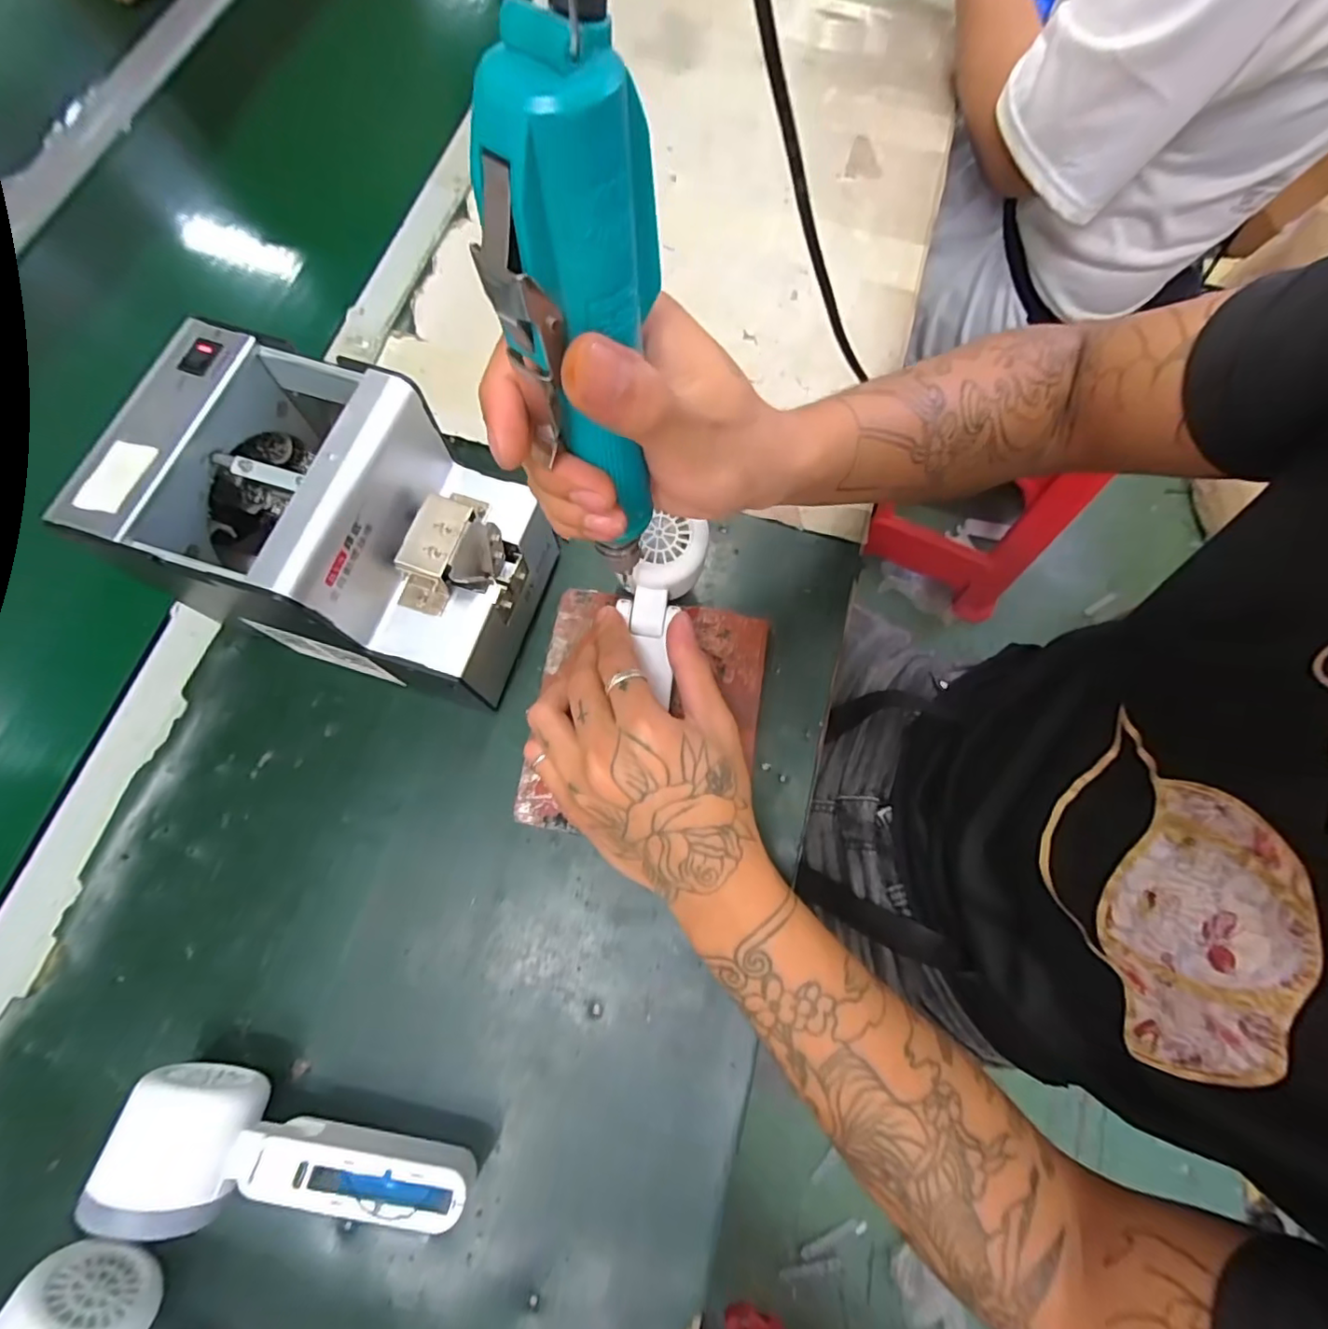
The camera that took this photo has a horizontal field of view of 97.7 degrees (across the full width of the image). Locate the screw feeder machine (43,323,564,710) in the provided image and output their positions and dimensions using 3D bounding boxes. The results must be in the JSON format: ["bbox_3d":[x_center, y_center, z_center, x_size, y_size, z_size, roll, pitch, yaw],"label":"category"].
[{"bbox_3d":[-0.169,-0.070,0.338,0.167,0.158,0.124,17,73,5],"label":"screw feeder machine"}]

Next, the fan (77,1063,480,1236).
[{"bbox_3d":[-0.173,0.239,0.280,0.155,0.068,0.048,10,72,4],"label":"fan"}]

